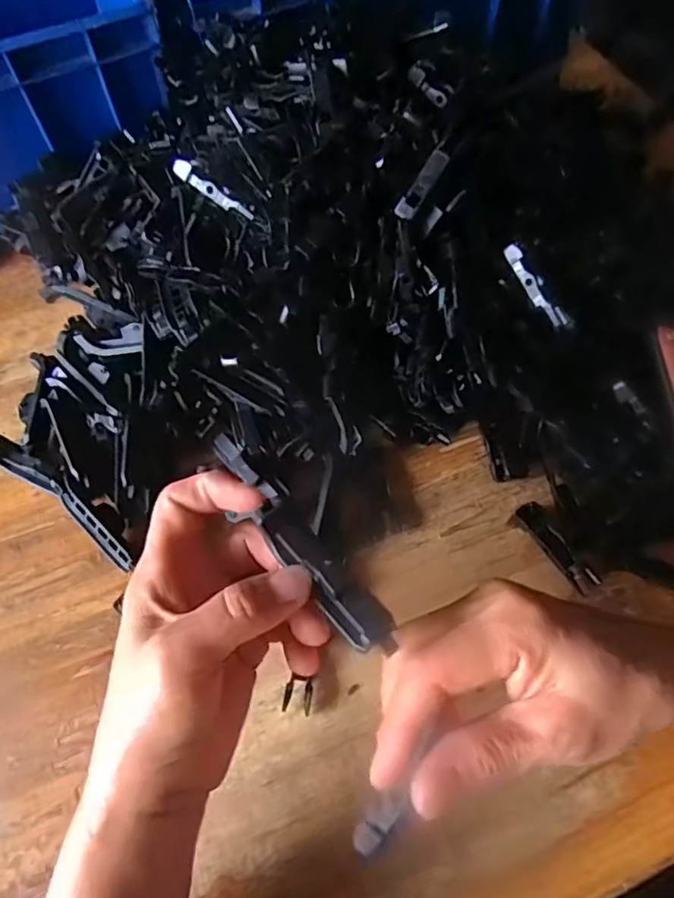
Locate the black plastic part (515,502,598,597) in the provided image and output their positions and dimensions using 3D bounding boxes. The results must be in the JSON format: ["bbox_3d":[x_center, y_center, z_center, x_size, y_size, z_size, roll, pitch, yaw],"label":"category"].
[{"bbox_3d":[0.121,0.054,0.327,0.016,0.004,0.056,-28,65,-12],"label":"black plastic part"}]

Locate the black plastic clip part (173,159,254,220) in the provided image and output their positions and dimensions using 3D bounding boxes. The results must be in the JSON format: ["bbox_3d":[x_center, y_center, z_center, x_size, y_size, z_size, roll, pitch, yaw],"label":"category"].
[{"bbox_3d":[-0.068,-0.142,0.325,0.052,0.005,0.007,36,68,1],"label":"black plastic clip part"}]

